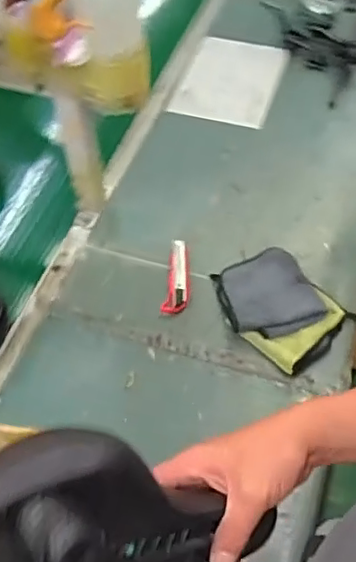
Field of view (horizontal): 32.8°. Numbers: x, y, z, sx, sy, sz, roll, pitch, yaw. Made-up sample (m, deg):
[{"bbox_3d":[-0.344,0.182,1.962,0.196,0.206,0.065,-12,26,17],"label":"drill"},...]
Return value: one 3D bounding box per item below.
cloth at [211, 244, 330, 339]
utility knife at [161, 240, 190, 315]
[{"bbox_3d":[0.147,0.021,1.005,0.152,0.033,0.162,-18,56,-10],"label":"cloth"},{"bbox_3d":[0.002,-0.009,1.042,0.042,0.015,0.148,5,55,6],"label":"utility knife"}]

